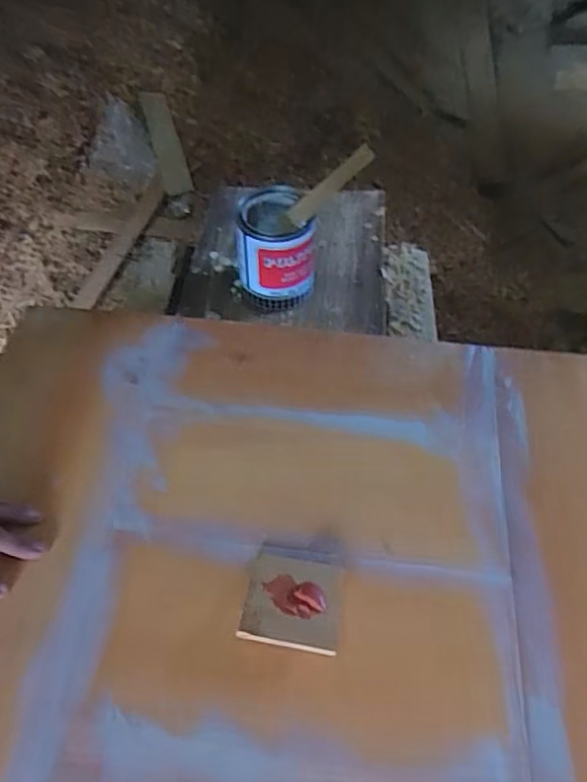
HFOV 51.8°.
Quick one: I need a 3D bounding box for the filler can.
[{"bbox_3d":[-0.029,-0.193,0.832,0.099,0.125,0.105,-1,57,1],"label":"filler can"}]

